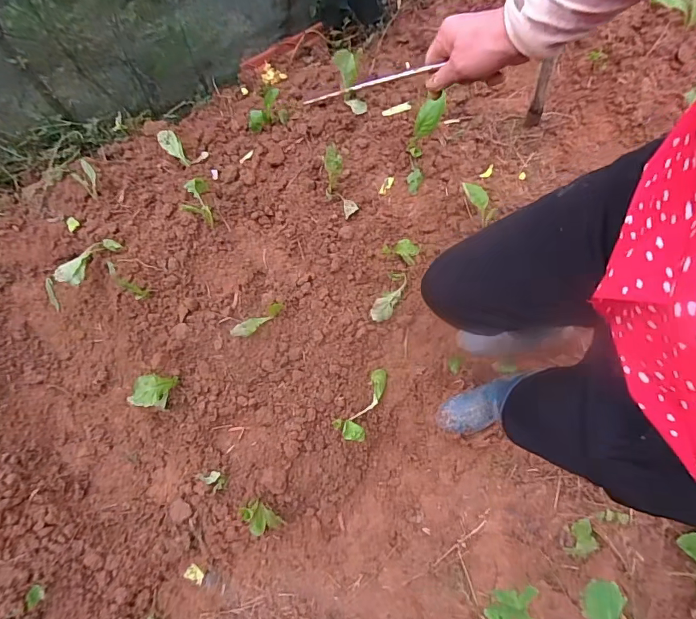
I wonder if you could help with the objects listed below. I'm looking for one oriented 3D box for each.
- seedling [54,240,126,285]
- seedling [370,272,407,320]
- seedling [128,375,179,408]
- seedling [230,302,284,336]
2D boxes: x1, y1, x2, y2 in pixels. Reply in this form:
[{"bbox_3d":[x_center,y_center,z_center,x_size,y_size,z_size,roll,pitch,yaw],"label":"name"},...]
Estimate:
[{"bbox_3d":[-0.676,-0.128,1.123,0.067,0.036,0.166,31,56,8],"label":"seedling"},{"bbox_3d":[0.103,-0.034,1.091,0.051,0.026,0.142,25,79,7],"label":"seedling"},{"bbox_3d":[-0.463,0.190,1.020,0.092,0.077,0.077,8,77,4],"label":"seedling"},{"bbox_3d":[-0.225,0.028,1.079,0.144,0.029,0.041,-31,78,-5],"label":"seedling"}]

